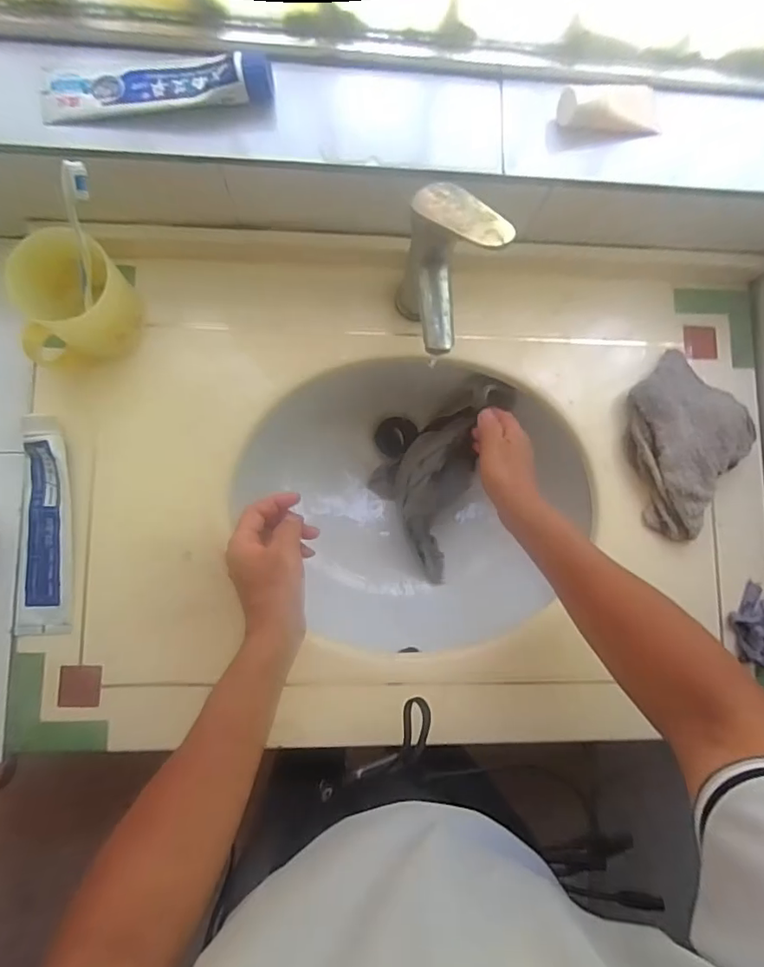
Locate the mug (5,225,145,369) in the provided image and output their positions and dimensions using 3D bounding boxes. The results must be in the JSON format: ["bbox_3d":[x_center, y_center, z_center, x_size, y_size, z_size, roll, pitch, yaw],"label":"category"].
[{"bbox_3d":[-0.294,-0.165,0.497,0.081,0.103,0.113,29,81,0],"label":"mug"}]

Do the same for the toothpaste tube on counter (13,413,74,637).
[{"bbox_3d":[-0.341,0.041,0.515,0.052,0.021,0.217,-1,89,-1],"label":"toothpaste tube on counter"}]

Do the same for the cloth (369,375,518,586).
[{"bbox_3d":[0.068,-0.020,0.664,0.123,0.086,0.256,23,103,-1],"label":"cloth"}]

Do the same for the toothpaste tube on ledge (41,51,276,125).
[{"bbox_3d":[-0.188,-0.336,0.431,0.190,0.035,0.051,-6,83,-6],"label":"toothpaste tube on ledge"}]

